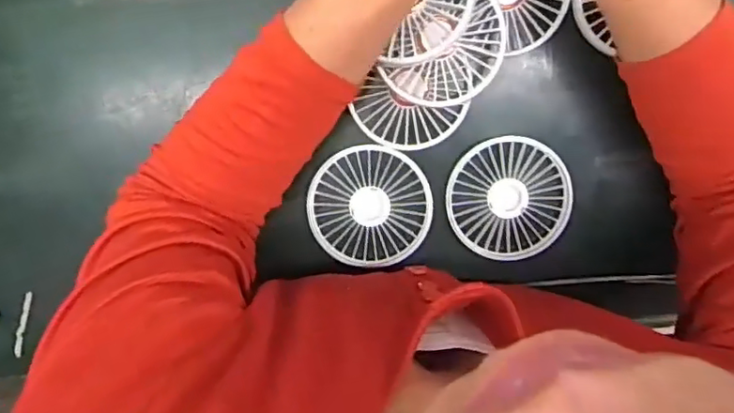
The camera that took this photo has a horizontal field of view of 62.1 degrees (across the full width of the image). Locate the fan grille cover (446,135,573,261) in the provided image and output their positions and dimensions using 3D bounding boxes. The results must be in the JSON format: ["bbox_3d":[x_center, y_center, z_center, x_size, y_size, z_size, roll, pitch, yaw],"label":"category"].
[{"bbox_3d":[0.103,-0.005,0.443,0.085,0.008,0.088,-36,98,5],"label":"fan grille cover"}]

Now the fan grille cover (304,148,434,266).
[{"bbox_3d":[0.002,0.000,0.446,0.086,0.010,0.086,-9,99,1],"label":"fan grille cover"}]

